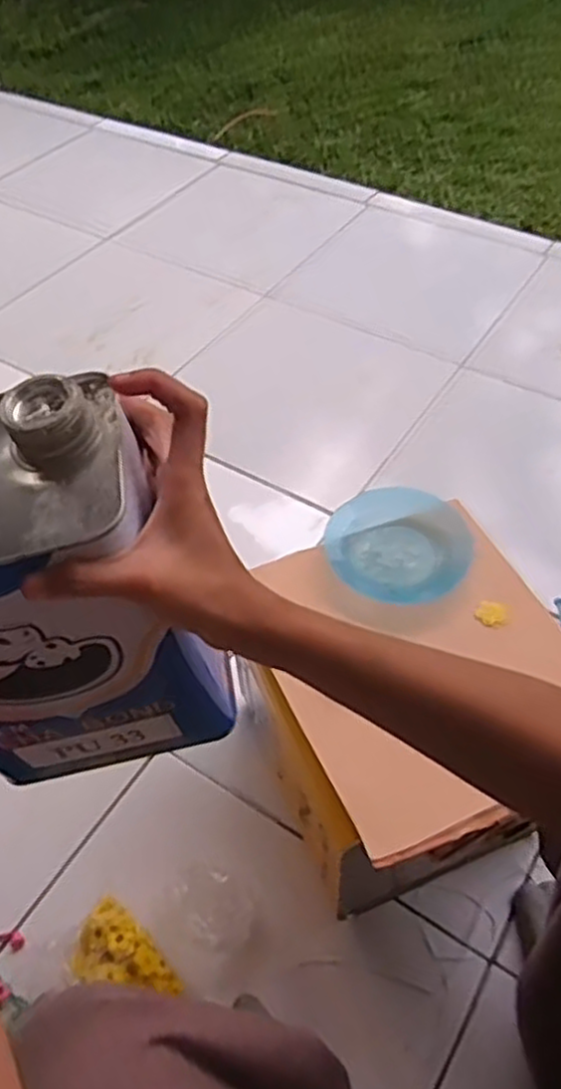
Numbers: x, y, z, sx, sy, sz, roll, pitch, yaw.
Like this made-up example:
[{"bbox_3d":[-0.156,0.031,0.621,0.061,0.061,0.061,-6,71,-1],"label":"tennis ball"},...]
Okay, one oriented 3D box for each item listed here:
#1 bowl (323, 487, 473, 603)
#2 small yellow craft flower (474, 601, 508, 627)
[{"bbox_3d":[0.106,-0.002,0.681,0.127,0.034,0.105,10,53,10],"label":"bowl"},{"bbox_3d":[0.184,0.060,0.649,0.026,0.011,0.019,17,54,15],"label":"small yellow craft flower"}]

